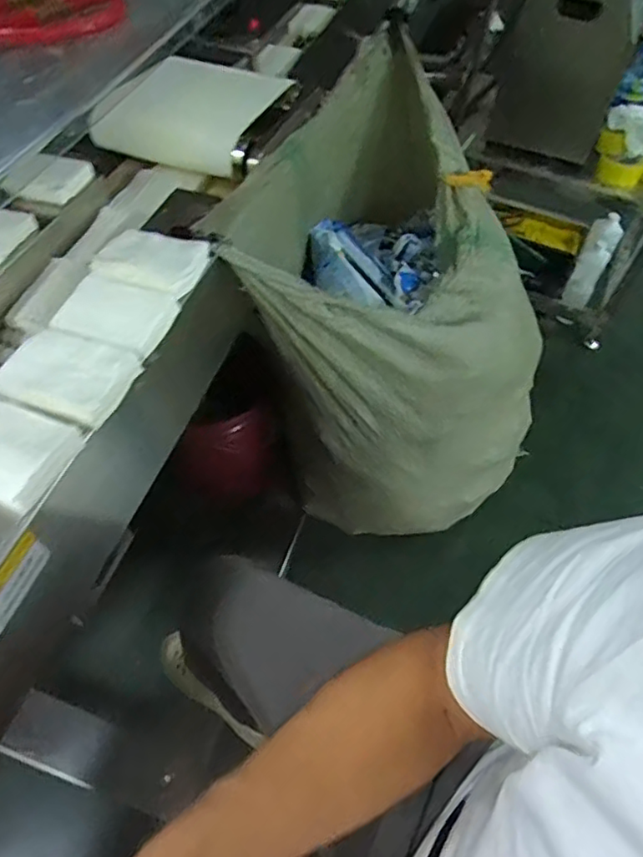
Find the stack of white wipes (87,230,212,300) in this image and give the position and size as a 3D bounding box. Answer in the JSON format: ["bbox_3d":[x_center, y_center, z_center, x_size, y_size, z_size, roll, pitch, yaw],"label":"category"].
[{"bbox_3d":[-0.180,-0.172,0.588,0.110,0.019,0.080,15,56,8],"label":"stack of white wipes"}]

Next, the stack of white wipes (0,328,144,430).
[{"bbox_3d":[-0.224,-0.047,0.503,0.107,0.020,0.078,17,56,9],"label":"stack of white wipes"}]

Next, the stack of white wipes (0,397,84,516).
[{"bbox_3d":[-0.252,0.014,0.453,0.096,0.029,0.074,21,57,12],"label":"stack of white wipes"}]

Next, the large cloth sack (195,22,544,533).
[{"bbox_3d":[0.168,-0.161,1.059,0.455,0.717,0.600,18,56,10],"label":"large cloth sack"}]

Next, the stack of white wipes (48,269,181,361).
[{"bbox_3d":[-0.195,-0.112,0.547,0.106,0.012,0.077,20,56,11],"label":"stack of white wipes"}]

